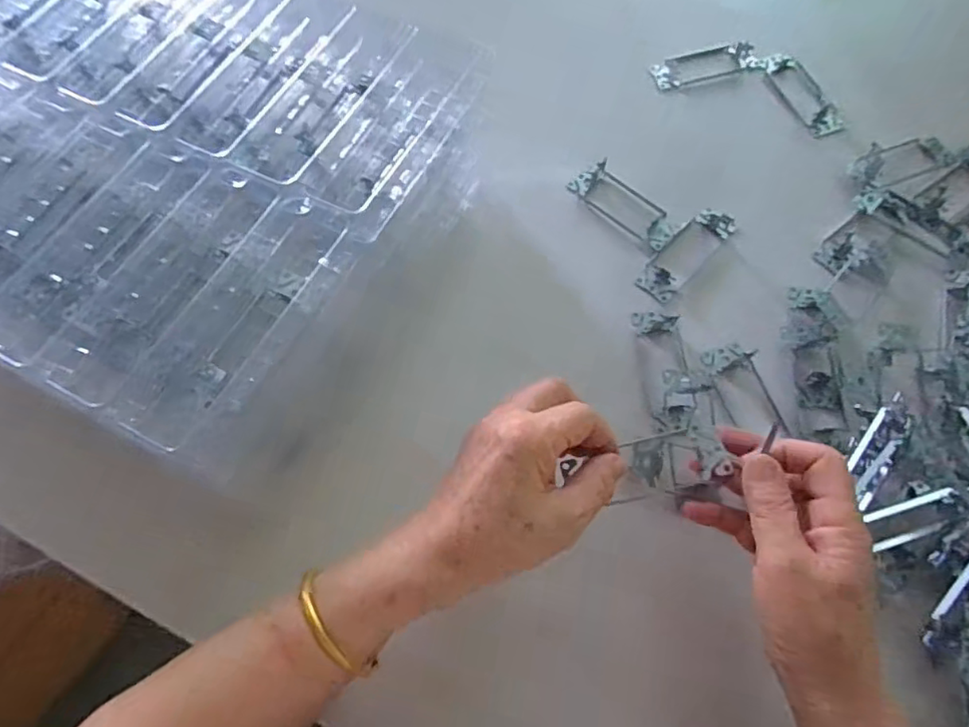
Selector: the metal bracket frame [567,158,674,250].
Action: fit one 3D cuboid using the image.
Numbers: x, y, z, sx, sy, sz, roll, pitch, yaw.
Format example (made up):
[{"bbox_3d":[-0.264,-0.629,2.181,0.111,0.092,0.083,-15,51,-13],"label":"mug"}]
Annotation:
[{"bbox_3d":[0.123,-0.142,0.524,0.102,0.018,0.036,42,75,15],"label":"metal bracket frame"}]

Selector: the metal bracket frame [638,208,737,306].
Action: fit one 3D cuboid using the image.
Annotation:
[{"bbox_3d":[0.172,-0.096,0.506,0.035,0.013,0.102,41,75,15],"label":"metal bracket frame"}]

